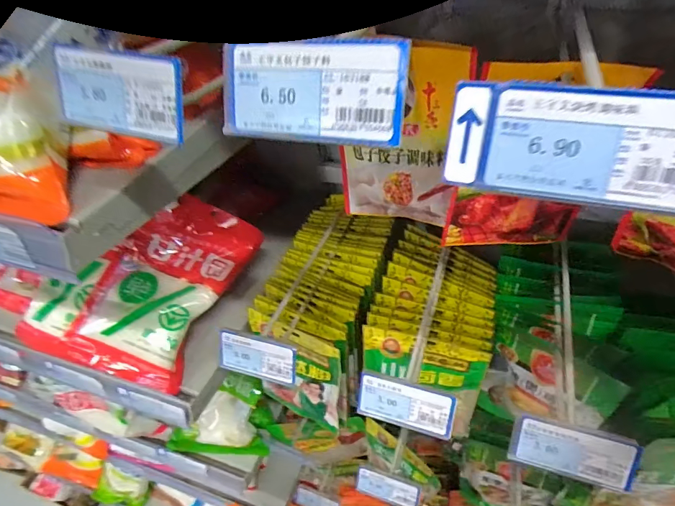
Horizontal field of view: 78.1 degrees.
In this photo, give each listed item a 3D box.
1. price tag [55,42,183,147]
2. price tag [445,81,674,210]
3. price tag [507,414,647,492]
[{"bbox_3d":[-0.113,-0.083,0.215,0.077,0.040,0.004,15,24,14],"label":"price tag"},{"bbox_3d":[0.091,-0.040,0.152,0.096,0.039,0.004,10,18,17],"label":"price tag"},{"bbox_3d":[0.177,0.151,0.314,0.083,0.038,0.004,6,7,18],"label":"price tag"}]

